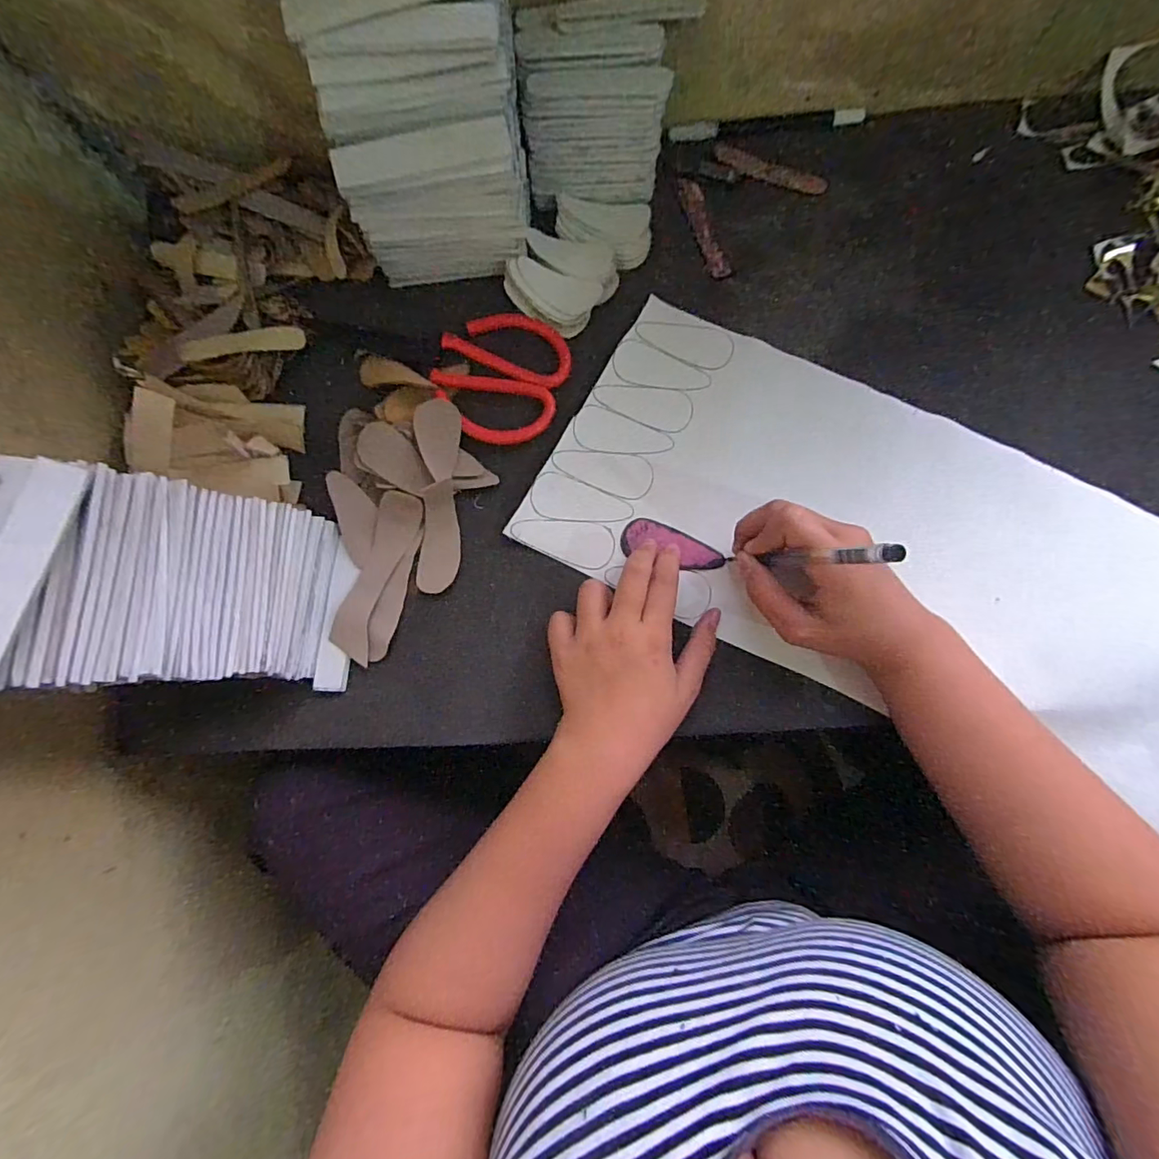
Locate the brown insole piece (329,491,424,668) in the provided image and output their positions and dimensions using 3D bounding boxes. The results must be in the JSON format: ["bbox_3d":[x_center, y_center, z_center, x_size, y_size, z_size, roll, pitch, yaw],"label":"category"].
[{"bbox_3d":[-0.140,-0.004,0.354,0.031,0.008,0.116,18,84,6],"label":"brown insole piece"}]

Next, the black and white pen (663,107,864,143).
[{"bbox_3d":[0.144,-0.350,0.394,0.148,0.006,0.015,-6,82,2],"label":"black and white pen"}]

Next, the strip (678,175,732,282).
[{"bbox_3d":[0.095,-0.267,0.389,0.016,0.007,0.083,-18,81,1],"label":"strip"}]

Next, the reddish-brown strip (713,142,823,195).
[{"bbox_3d":[0.145,-0.312,0.393,0.087,0.006,0.016,23,84,6],"label":"reddish-brown strip"}]

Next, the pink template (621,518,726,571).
[{"bbox_3d":[0.065,-0.022,0.355,0.070,0.006,0.027,21,84,4],"label":"pink template"}]

